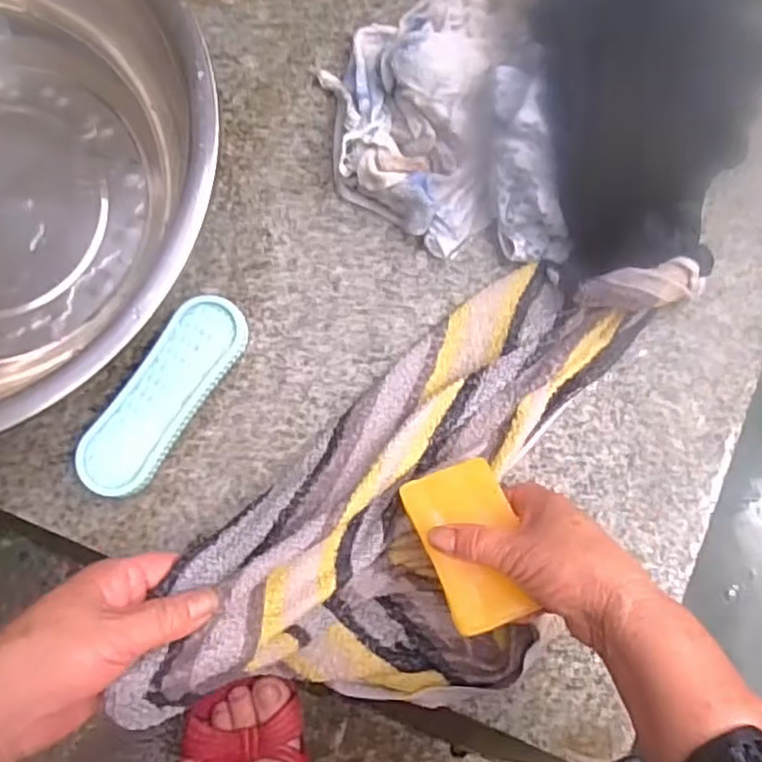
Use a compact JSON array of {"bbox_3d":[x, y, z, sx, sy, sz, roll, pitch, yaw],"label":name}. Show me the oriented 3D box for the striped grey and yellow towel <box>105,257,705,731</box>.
[{"bbox_3d":[0.059,0.070,0.445,0.189,0.117,0.393,42,74,6],"label":"striped grey and yellow towel"}]

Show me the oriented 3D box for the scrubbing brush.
[{"bbox_3d":[-0.148,0.010,0.477,0.053,0.041,0.149,33,83,5],"label":"scrubbing brush"}]

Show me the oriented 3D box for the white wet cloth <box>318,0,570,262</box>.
[{"bbox_3d":[0.044,-0.216,0.489,0.160,0.090,0.248,-5,81,0],"label":"white wet cloth"}]

